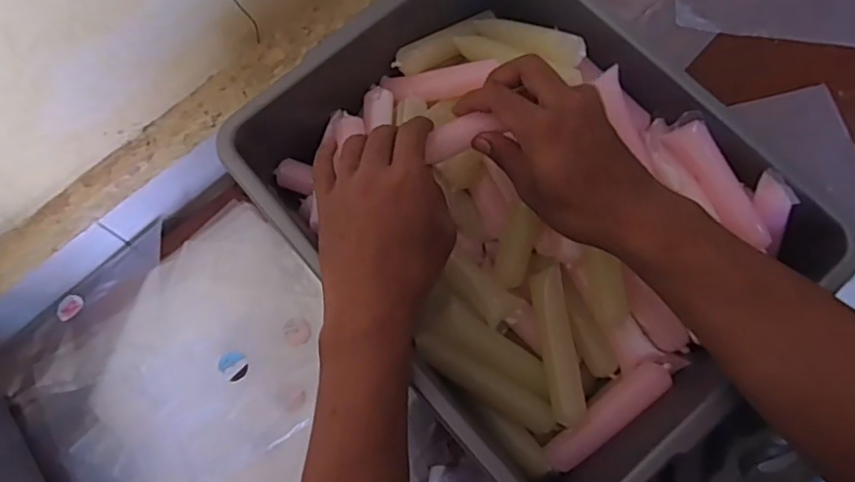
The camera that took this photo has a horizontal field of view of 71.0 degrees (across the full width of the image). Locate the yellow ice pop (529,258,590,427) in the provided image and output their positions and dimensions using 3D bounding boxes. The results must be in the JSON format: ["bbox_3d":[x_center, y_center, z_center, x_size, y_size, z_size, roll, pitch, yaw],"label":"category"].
[{"bbox_3d":[0.101,0.081,0.462,0.026,0.015,0.119,-7,72,-1],"label":"yellow ice pop"}]

